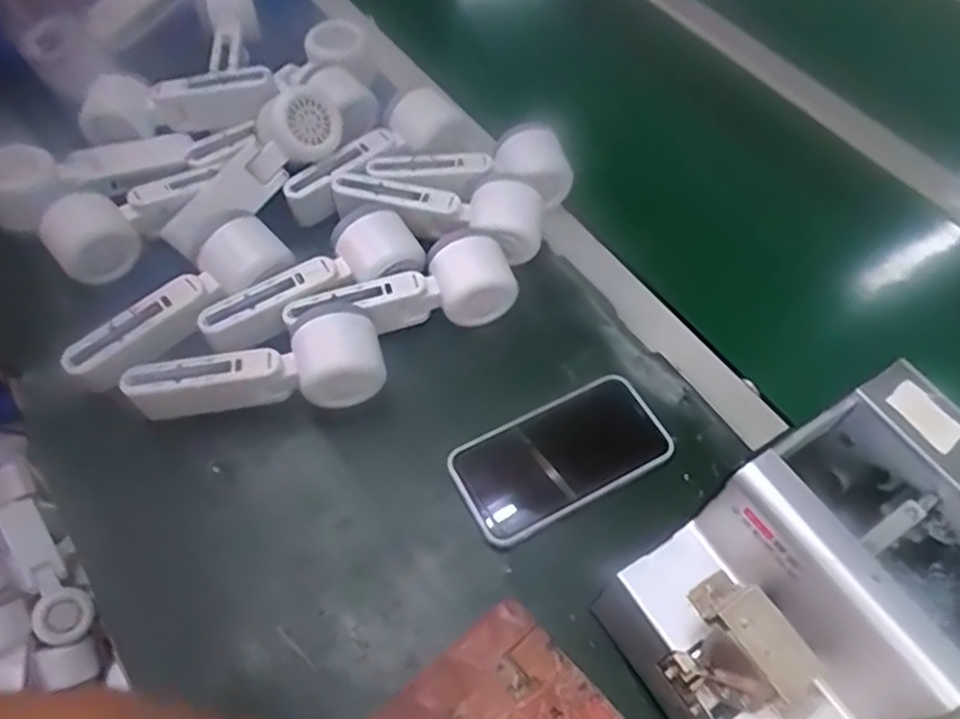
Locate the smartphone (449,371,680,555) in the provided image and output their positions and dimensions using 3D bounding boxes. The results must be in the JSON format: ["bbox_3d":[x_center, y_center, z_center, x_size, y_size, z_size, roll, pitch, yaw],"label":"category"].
[{"bbox_3d":[0.055,0.064,0.478,0.144,0.010,0.075,-23,60,-17],"label":"smartphone"}]

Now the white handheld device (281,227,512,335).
[{"bbox_3d":[-0.058,-0.049,0.517,0.161,0.056,0.048,-12,58,-11],"label":"white handheld device"}]

